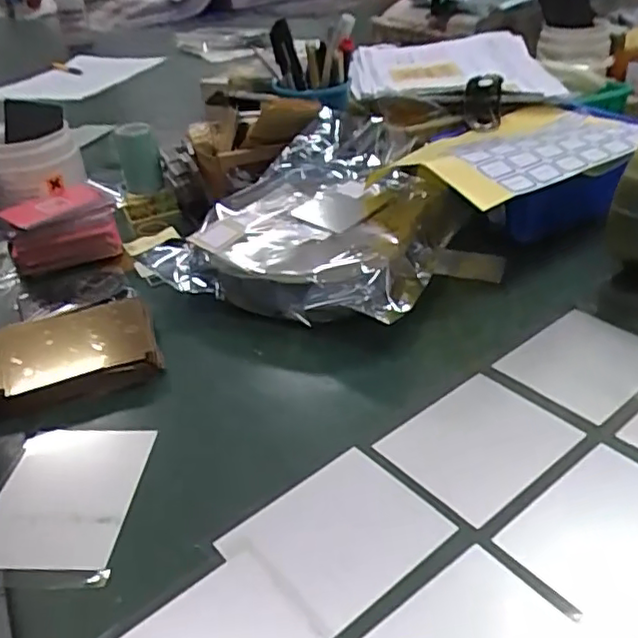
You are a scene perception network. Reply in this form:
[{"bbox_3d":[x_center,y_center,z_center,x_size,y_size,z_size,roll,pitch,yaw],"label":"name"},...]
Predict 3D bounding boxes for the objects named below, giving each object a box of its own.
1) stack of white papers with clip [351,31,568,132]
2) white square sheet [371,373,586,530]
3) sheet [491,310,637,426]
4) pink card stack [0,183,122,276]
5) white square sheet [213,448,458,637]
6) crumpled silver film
[{"bbox_3d":[0.171,-0.327,0.833,0.243,0.046,0.403,-3,32,3],"label":"stack of white papers with clip"},{"bbox_3d":[0.094,0.072,0.373,0.099,0.006,0.078,-27,38,-30],"label":"white square sheet"},{"bbox_3d":[0.183,0.027,0.430,0.099,0.004,0.078,-28,40,-29],"label":"sheet"},{"bbox_3d":[-0.245,-0.083,0.606,0.100,0.057,0.049,-16,35,-16],"label":"pink card stack"},{"bbox_3d":[0.010,0.112,0.327,0.096,0.004,0.079,-26,39,-31],"label":"white square sheet"},{"bbox_3d":[0.002,-0.099,0.583,0.241,0.078,0.264,10,37,22],"label":"crumpled silver film"}]

